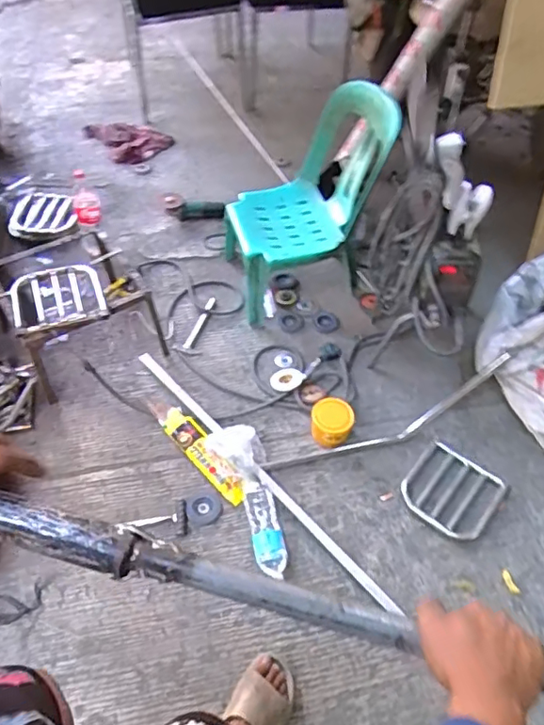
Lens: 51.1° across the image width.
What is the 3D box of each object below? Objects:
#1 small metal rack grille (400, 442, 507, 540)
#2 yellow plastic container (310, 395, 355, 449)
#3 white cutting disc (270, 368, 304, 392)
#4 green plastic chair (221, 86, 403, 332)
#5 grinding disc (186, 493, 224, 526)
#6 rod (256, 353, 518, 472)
[{"bbox_3d":[0.501,0.360,1.586,0.238,0.013,0.233,36,60,24],"label":"small metal rack grille"},{"bbox_3d":[0.176,0.173,1.666,0.120,0.097,0.129,4,53,2],"label":"yellow plastic container"},{"bbox_3d":[0.046,0.053,1.798,0.102,0.028,0.084,-18,55,-14],"label":"white cutting disc"},{"bbox_3d":[0.128,-0.510,1.869,0.534,0.618,0.430,-6,52,-7],"label":"green plastic chair"},{"bbox_3d":[-0.182,0.399,1.545,0.093,0.009,0.086,0,53,0],"label":"grinding disc"},{"bbox_3d":[0.351,0.172,1.658,0.841,0.109,0.095,-18,55,-14],"label":"rod"}]

